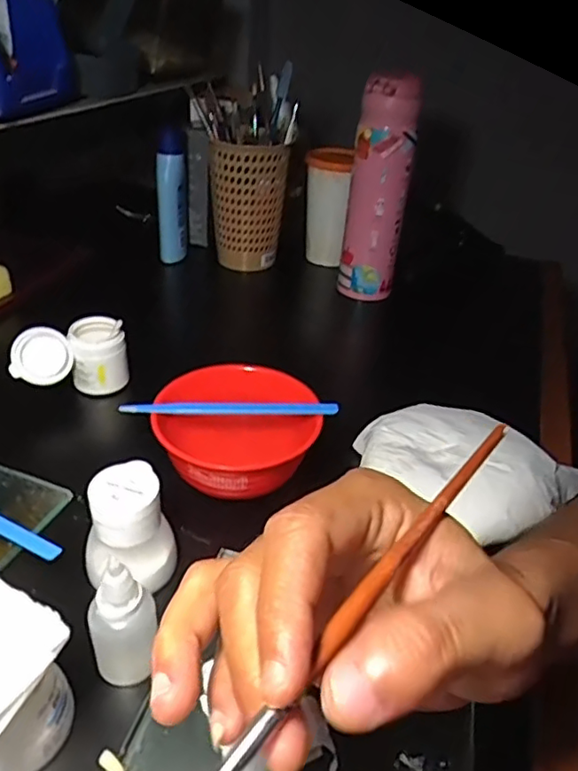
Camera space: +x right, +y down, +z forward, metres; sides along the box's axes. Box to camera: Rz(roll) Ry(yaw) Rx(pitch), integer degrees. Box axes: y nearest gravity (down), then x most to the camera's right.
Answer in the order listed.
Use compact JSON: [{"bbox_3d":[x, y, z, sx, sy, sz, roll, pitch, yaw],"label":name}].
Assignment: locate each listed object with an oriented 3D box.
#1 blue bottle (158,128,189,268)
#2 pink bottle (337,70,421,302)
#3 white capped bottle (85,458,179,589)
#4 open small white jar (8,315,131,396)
[{"bbox_3d":[-0.136,-0.219,0.696,0.031,0.145,0.039,0,34,-8],"label":"blue bottle"},{"bbox_3d":[0.092,-0.189,0.608,0.060,0.219,0.056,8,34,3],"label":"pink bottle"},{"bbox_3d":[-0.088,0.079,0.329,0.048,0.057,0.040,-6,36,-17],"label":"white capped bottle"},{"bbox_3d":[-0.175,-0.022,0.478,0.084,0.054,0.040,-12,38,-25],"label":"open small white jar"}]

